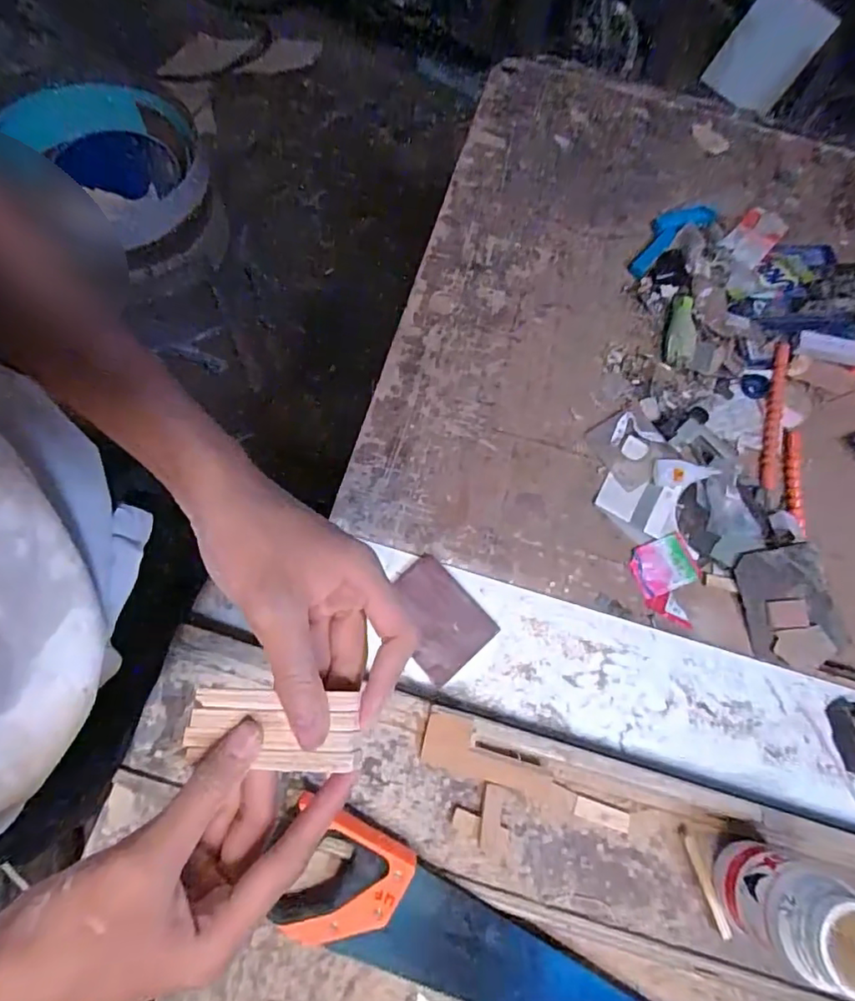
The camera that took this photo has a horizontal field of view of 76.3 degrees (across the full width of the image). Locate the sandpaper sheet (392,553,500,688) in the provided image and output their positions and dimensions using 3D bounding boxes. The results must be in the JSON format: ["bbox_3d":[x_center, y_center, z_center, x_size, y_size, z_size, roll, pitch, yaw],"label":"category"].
[{"bbox_3d":[0.006,0.126,0.586,0.087,0.012,0.114,-42,82,-7],"label":"sandpaper sheet"}]

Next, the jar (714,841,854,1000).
[{"bbox_3d":[0.310,0.350,0.464,0.068,0.129,0.072,1,72,-2],"label":"jar"}]

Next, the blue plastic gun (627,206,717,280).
[{"bbox_3d":[0.337,-0.375,0.764,0.162,0.018,0.054,-38,78,-13],"label":"blue plastic gun"}]

